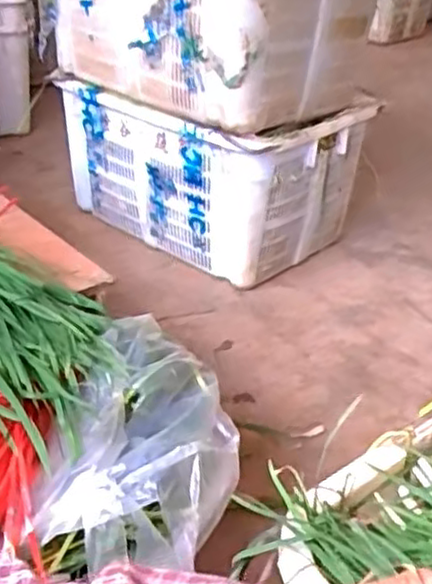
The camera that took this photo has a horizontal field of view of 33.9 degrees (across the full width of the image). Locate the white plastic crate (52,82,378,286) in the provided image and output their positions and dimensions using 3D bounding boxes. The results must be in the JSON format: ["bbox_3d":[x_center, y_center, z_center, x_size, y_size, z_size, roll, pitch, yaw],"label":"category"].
[{"bbox_3d":[-0.008,-0.299,1.731,0.583,0.384,0.461,26,40,30],"label":"white plastic crate"}]

